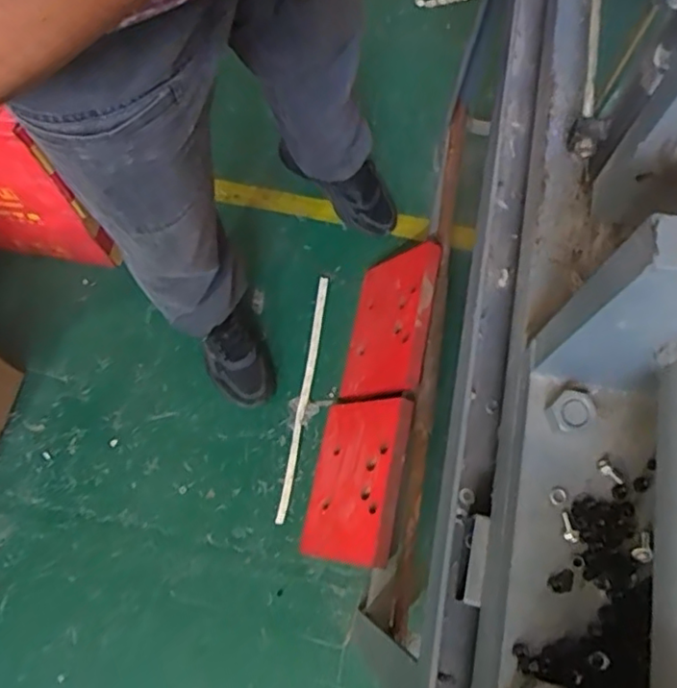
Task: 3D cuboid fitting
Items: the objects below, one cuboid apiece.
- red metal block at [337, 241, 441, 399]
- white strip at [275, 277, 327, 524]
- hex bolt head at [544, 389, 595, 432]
[{"bbox_3d":[0.089,-0.040,1.173,0.028,0.214,0.277,21,70,-32],"label":"red metal block"},{"bbox_3d":[-0.067,0.095,1.217,0.019,0.011,0.488,9,70,1],"label":"white strip"},{"bbox_3d":[0.143,0.041,0.389,0.026,0.016,0.025,-11,71,-6],"label":"hex bolt head"}]

